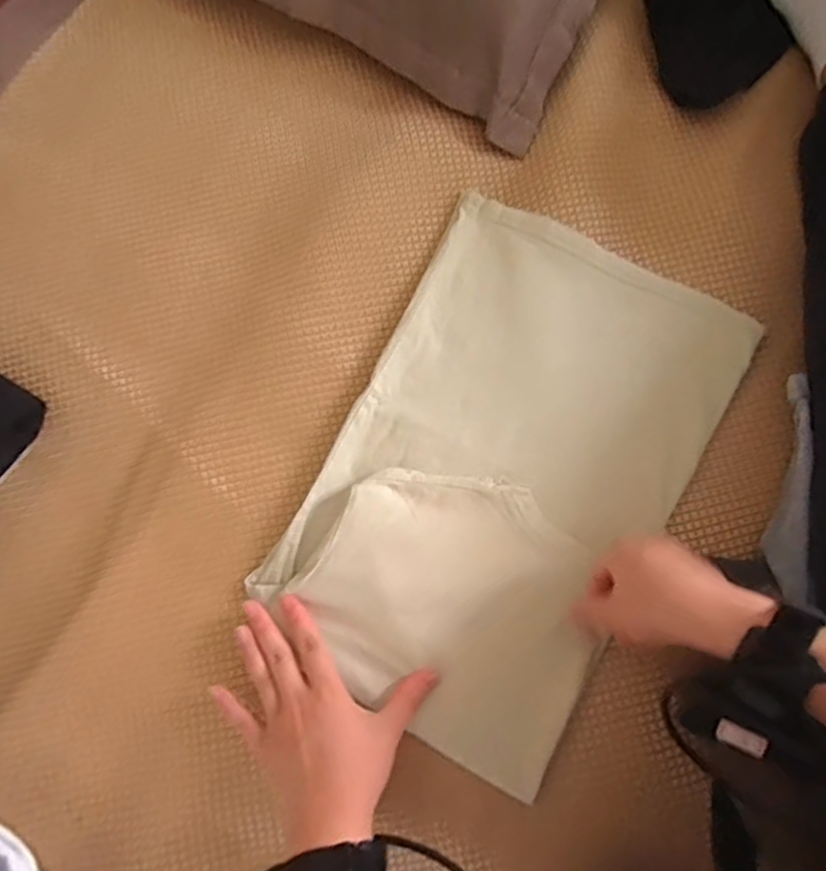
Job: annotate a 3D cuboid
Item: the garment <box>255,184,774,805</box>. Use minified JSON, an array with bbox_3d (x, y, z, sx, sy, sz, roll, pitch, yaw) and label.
[{"bbox_3d":[0.070,0.024,0.489,0.245,0.023,0.379,28,81,6],"label":"garment"}]

